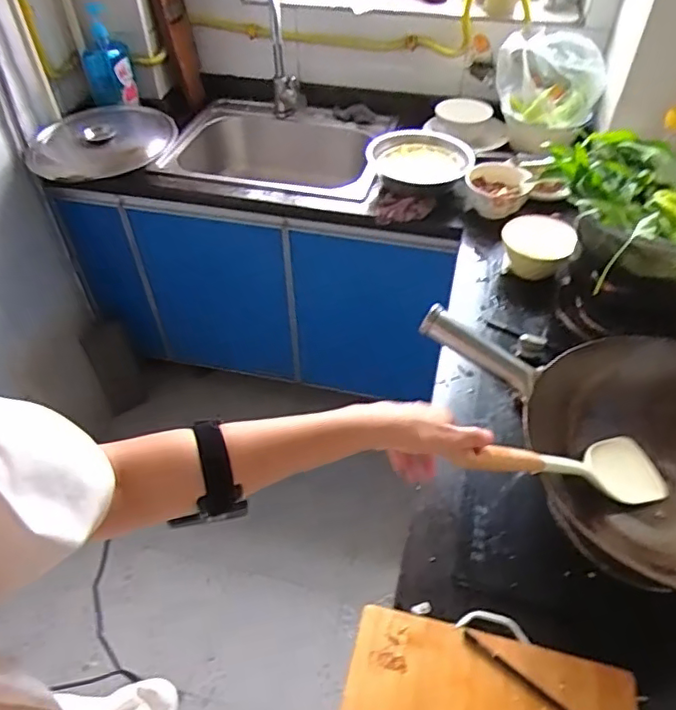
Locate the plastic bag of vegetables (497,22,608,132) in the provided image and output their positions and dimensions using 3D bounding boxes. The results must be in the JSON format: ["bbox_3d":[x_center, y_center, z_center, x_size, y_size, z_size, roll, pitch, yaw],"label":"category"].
[{"bbox_3d":[0.471,-0.616,1.305,0.228,0.203,0.147,14,49,12],"label":"plastic bag of vegetables"}]

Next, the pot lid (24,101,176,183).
[{"bbox_3d":[-0.558,-0.505,1.378,0.304,0.053,0.316,0,48,0],"label":"pot lid"}]

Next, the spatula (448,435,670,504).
[{"bbox_3d":[0.273,0.125,0.673,0.361,0.040,0.088,13,36,-39],"label":"spatula"}]

